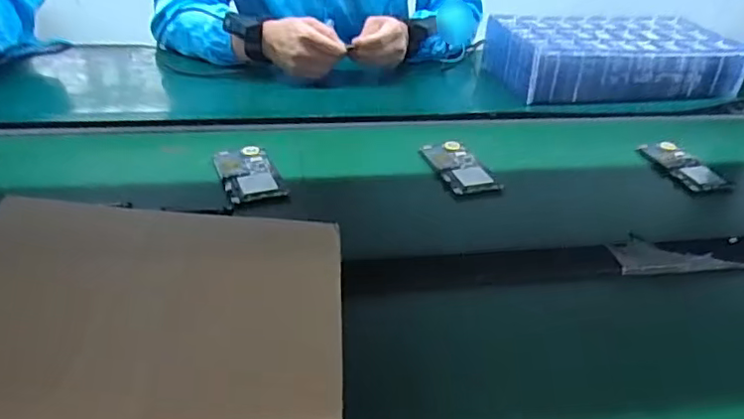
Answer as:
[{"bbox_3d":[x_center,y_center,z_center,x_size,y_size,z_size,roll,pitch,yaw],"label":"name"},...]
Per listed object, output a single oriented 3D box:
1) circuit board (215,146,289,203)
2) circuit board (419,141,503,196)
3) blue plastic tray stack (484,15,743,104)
[{"bbox_3d":[-0.146,-0.041,0.703,0.063,0.008,0.111,-12,37,-23],"label":"circuit board"},{"bbox_3d":[0.108,-0.055,0.748,0.066,0.008,0.114,-8,38,-23],"label":"circuit board"},{"bbox_3d":[0.410,-0.264,1.027,0.397,0.079,0.217,-2,35,-9],"label":"blue plastic tray stack"}]

